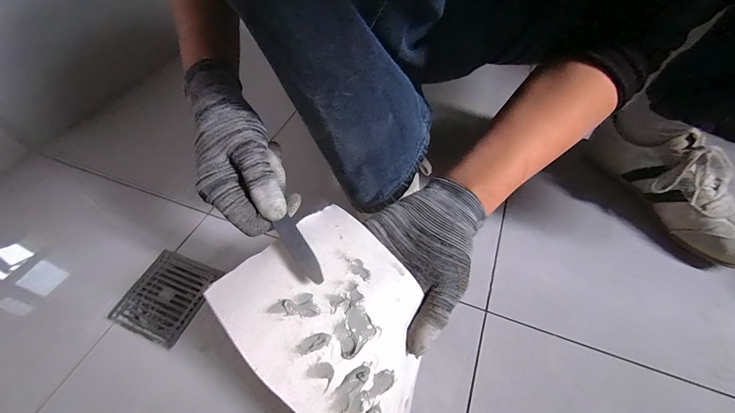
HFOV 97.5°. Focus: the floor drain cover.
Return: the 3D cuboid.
[{"bbox_3d":[-0.250,0.113,0.405,0.102,0.012,0.100,17,57,15],"label":"floor drain cover"}]

